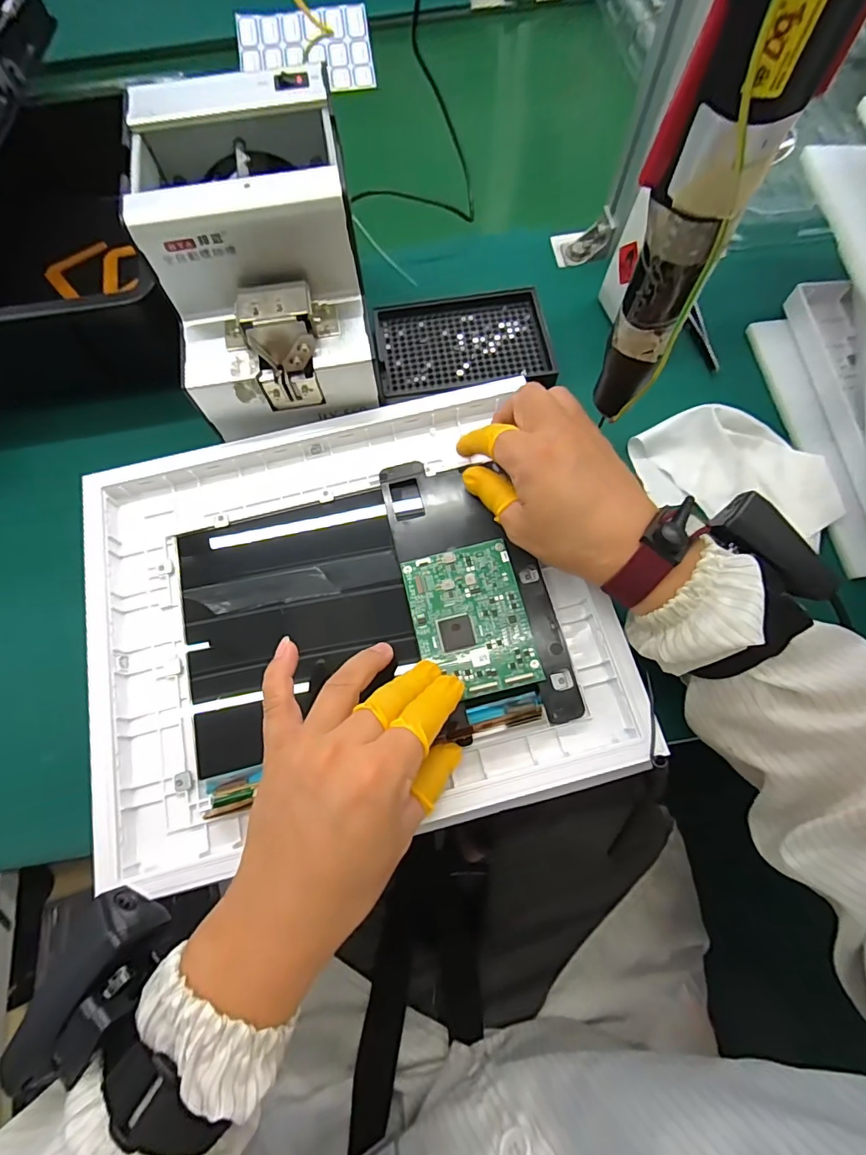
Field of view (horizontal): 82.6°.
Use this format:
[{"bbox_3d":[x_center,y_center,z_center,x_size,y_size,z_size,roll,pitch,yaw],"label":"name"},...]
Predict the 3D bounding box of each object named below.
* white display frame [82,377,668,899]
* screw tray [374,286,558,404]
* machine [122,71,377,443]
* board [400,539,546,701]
[{"bbox_3d":[-0.056,0.019,0.320,0.314,0.026,0.273,-13,71,-5],"label":"white display frame"},{"bbox_3d":[0.023,-0.193,0.402,0.135,0.014,0.097,-7,71,-1],"label":"screw tray"},{"bbox_3d":[-0.113,-0.210,0.341,0.129,0.135,0.175,-11,71,-3],"label":"machine"},{"bbox_3d":[0.023,0.026,0.311,0.068,0.007,0.093,-12,71,-5],"label":"board"}]

